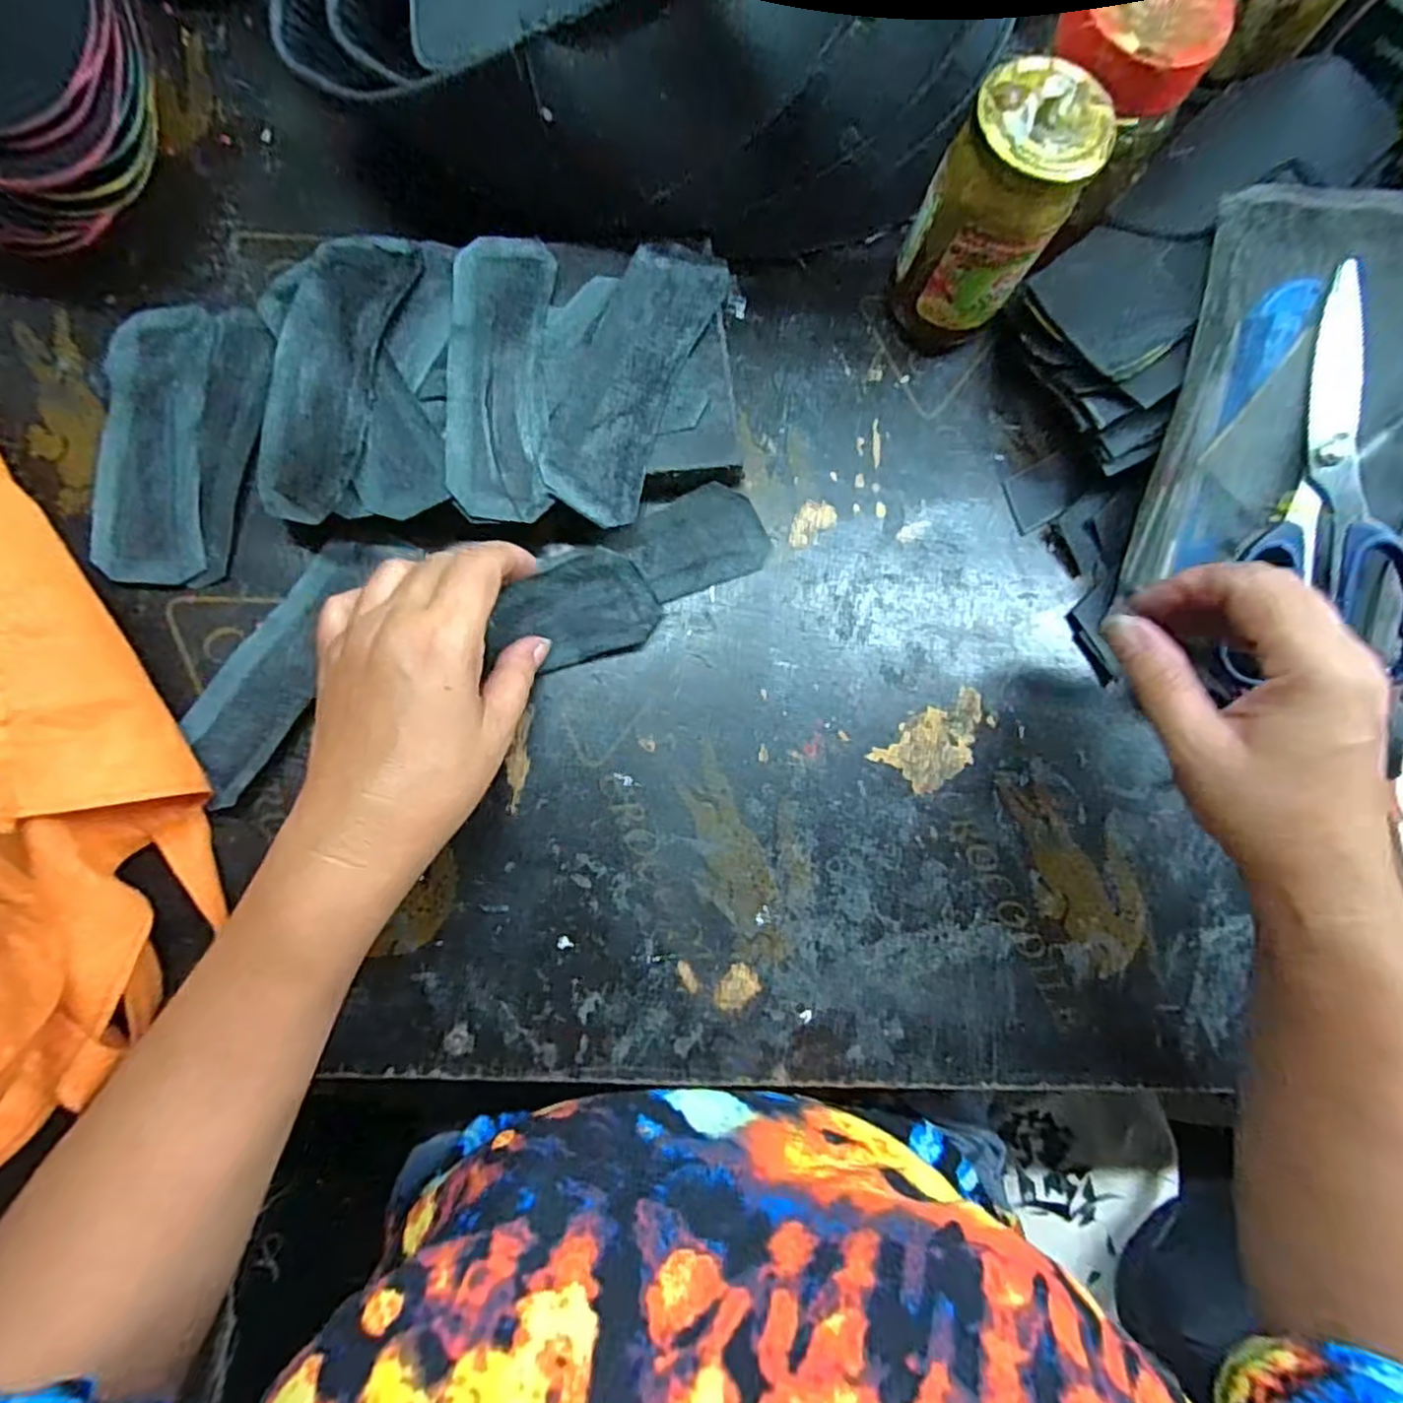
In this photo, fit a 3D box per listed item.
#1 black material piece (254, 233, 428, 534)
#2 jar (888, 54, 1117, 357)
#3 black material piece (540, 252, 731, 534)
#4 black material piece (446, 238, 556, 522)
[{"bbox_3d":[-0.176,-0.157,0.331,0.050,0.012,0.147,12,81,-1],"label":"black material piece"},{"bbox_3d":[0.136,-0.228,0.332,0.059,0.120,0.054,1,82,-5],"label":"jar"},{"bbox_3d":[-0.034,-0.159,0.342,0.050,0.006,0.145,22,80,-8],"label":"black material piece"},{"bbox_3d":[-0.097,-0.160,0.333,0.047,0.004,0.145,0,82,-5],"label":"black material piece"}]

